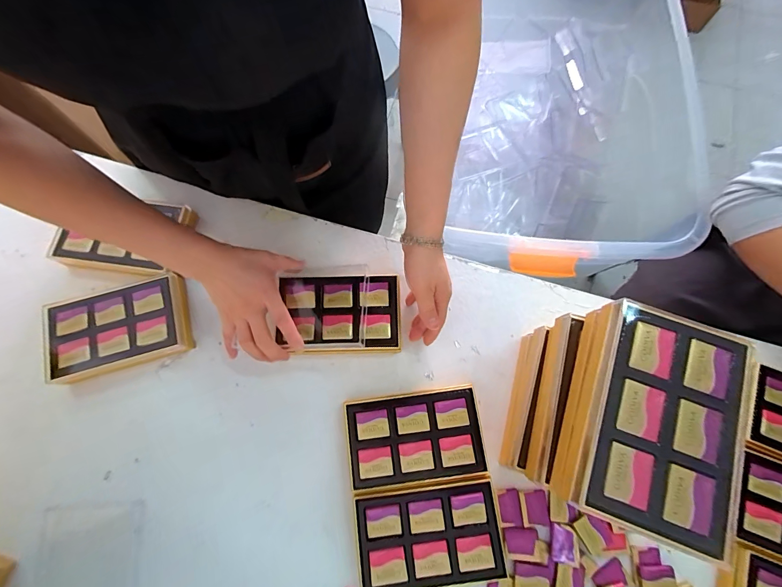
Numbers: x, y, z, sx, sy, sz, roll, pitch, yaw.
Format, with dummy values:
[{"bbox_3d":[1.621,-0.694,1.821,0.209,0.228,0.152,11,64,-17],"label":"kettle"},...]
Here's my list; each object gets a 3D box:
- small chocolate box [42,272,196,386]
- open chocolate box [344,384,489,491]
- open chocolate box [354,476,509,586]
[{"bbox_3d":[-0.362,0.040,0.466,0.169,0.028,0.114,-16,76,-4],"label":"small chocolate box"},{"bbox_3d":[0.028,0.177,0.435,0.160,0.027,0.102,-7,75,-2],"label":"open chocolate box"},{"bbox_3d":[0.043,0.278,0.409,0.161,0.030,0.103,-7,75,-2],"label":"open chocolate box"}]

